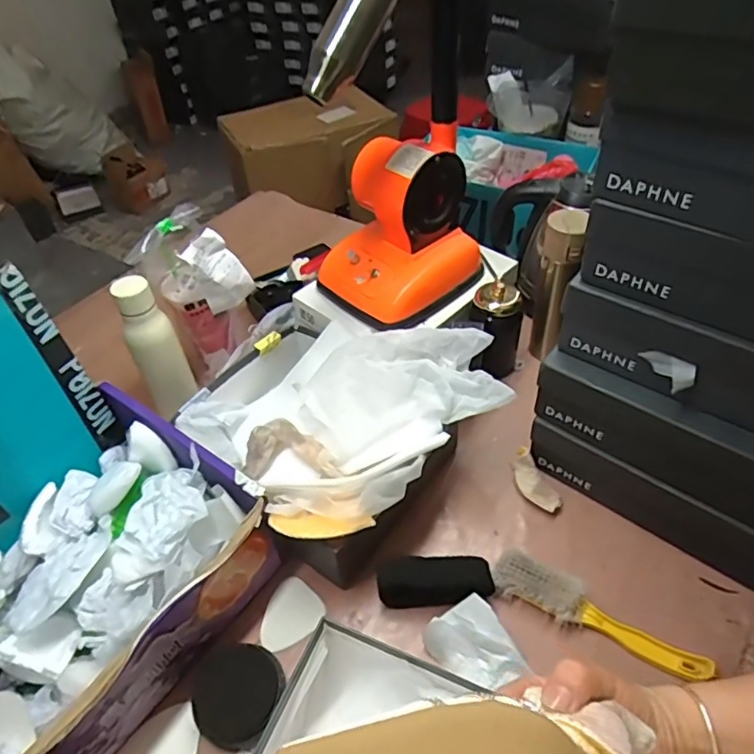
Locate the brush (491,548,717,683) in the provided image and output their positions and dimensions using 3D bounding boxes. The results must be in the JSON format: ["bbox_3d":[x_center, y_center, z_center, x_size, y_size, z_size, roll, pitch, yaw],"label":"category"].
[{"bbox_3d":[0.239,0.257,0.618,0.228,0.032,0.047,21,52,23],"label":"brush"}]

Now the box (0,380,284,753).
[{"bbox_3d":[-0.337,0.232,0.602,0.289,0.144,0.391,27,54,27],"label":"box"}]

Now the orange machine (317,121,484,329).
[{"bbox_3d":[0.036,-0.219,0.814,0.212,0.194,0.166,-34,53,-25],"label":"orange machine"}]

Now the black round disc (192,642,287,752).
[{"bbox_3d":[-0.144,0.324,0.588,0.084,0.014,0.093,30,52,3],"label":"black round disc"}]

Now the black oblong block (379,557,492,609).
[{"bbox_3d":[0.067,0.237,0.653,0.130,0.057,0.041,-2,46,3],"label":"black oblong block"}]

